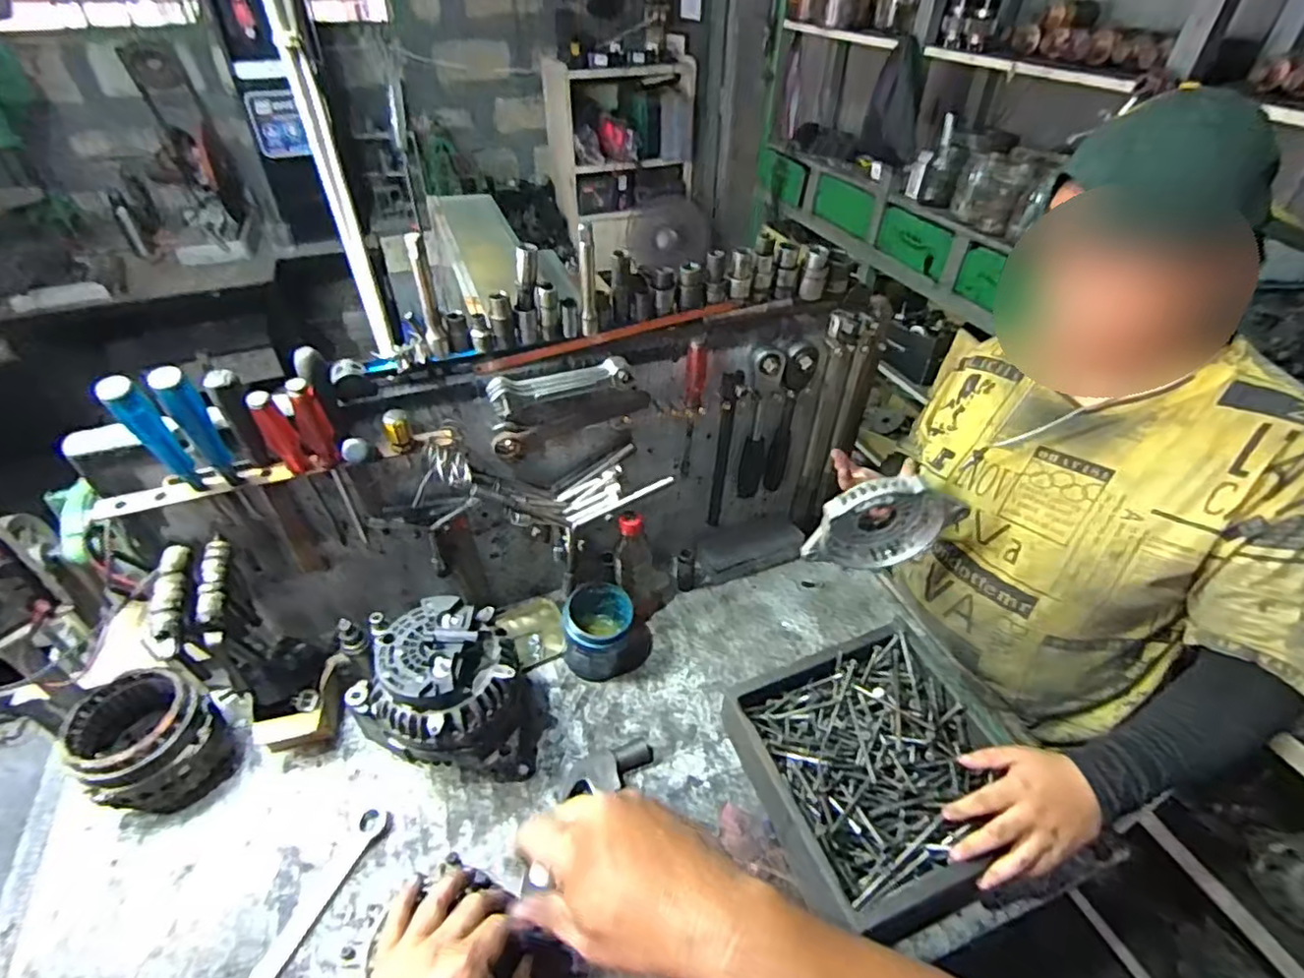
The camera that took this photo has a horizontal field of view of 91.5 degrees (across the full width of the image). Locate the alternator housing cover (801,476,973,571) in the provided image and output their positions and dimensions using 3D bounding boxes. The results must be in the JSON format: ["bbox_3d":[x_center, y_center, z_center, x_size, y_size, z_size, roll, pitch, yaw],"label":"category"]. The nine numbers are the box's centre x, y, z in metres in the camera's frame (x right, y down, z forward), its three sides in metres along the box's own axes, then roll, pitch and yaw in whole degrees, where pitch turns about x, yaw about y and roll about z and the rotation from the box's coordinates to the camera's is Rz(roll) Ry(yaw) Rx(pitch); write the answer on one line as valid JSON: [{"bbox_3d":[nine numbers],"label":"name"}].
[{"bbox_3d":[0.272,0.041,0.751,0.170,0.132,0.035,-5,41,-7],"label":"alternator housing cover"}]

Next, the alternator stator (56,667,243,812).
[{"bbox_3d":[-0.562,0.289,0.713,0.117,0.122,0.115,1,41,-1],"label":"alternator stator"}]

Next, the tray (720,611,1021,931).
[{"bbox_3d":[0.241,0.308,0.699,0.250,0.084,0.265,-14,43,-17],"label":"tray"}]

